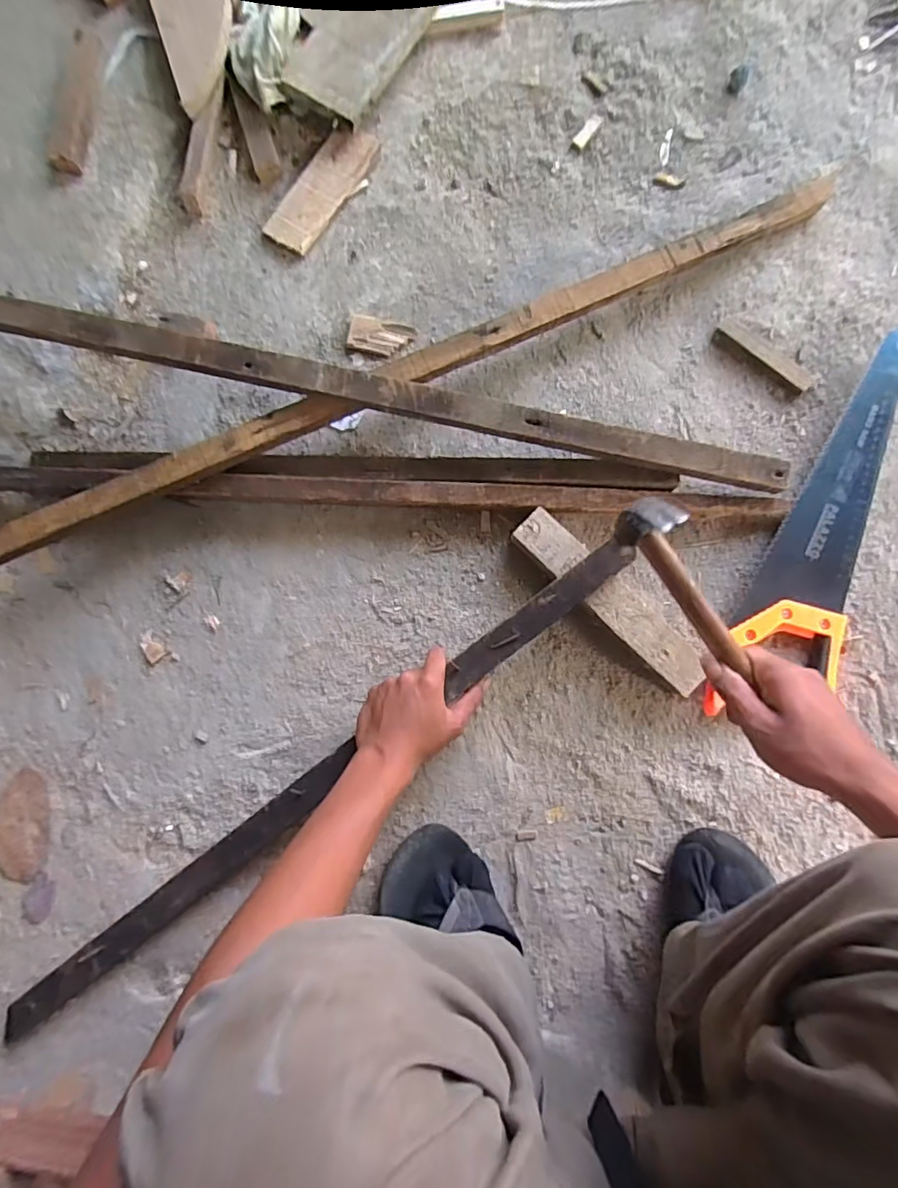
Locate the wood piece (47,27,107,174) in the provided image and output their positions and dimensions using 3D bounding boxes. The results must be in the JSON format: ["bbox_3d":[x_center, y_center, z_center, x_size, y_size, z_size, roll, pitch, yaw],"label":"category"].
[{"bbox_3d":[-0.451,-0.602,0.666,0.038,0.019,0.182,6,83,6],"label":"wood piece"}]

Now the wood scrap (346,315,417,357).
[{"bbox_3d":[-0.082,-0.304,0.643,0.077,0.006,0.042,14,85,6],"label":"wood scrap"}]

